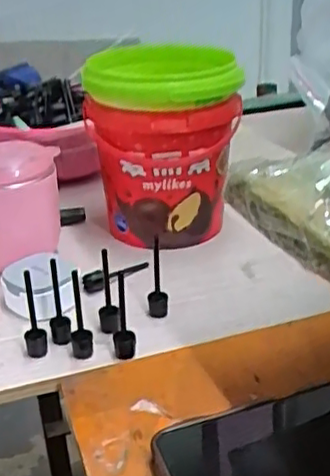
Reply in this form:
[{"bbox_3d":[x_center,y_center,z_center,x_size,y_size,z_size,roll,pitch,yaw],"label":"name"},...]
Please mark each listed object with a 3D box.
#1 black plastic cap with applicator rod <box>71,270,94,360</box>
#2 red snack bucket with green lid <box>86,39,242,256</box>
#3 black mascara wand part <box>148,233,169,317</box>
[{"bbox_3d":[-0.057,0.051,0.428,0.014,0.061,0.017,-7,27,-9],"label":"black plastic cap with applicator rod"},{"bbox_3d":[-0.003,-0.085,0.586,0.128,0.159,0.146,-4,27,-4],"label":"red snack bucket with green lid"},{"bbox_3d":[-0.006,0.027,0.468,0.015,0.062,0.014,-2,27,0],"label":"black mascara wand part"}]

